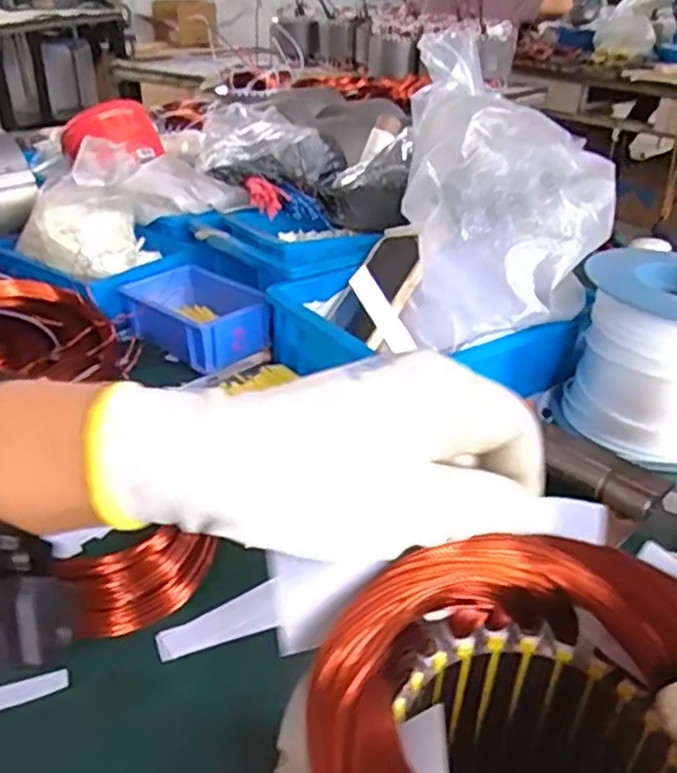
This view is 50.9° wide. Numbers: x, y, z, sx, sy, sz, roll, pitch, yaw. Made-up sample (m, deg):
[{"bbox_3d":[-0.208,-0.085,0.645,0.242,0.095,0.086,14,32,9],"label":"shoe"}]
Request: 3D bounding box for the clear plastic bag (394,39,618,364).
[{"bbox_3d":[0.145,-0.162,0.605,0.168,0.207,0.163,4,32,4],"label":"clear plastic bag"}]

